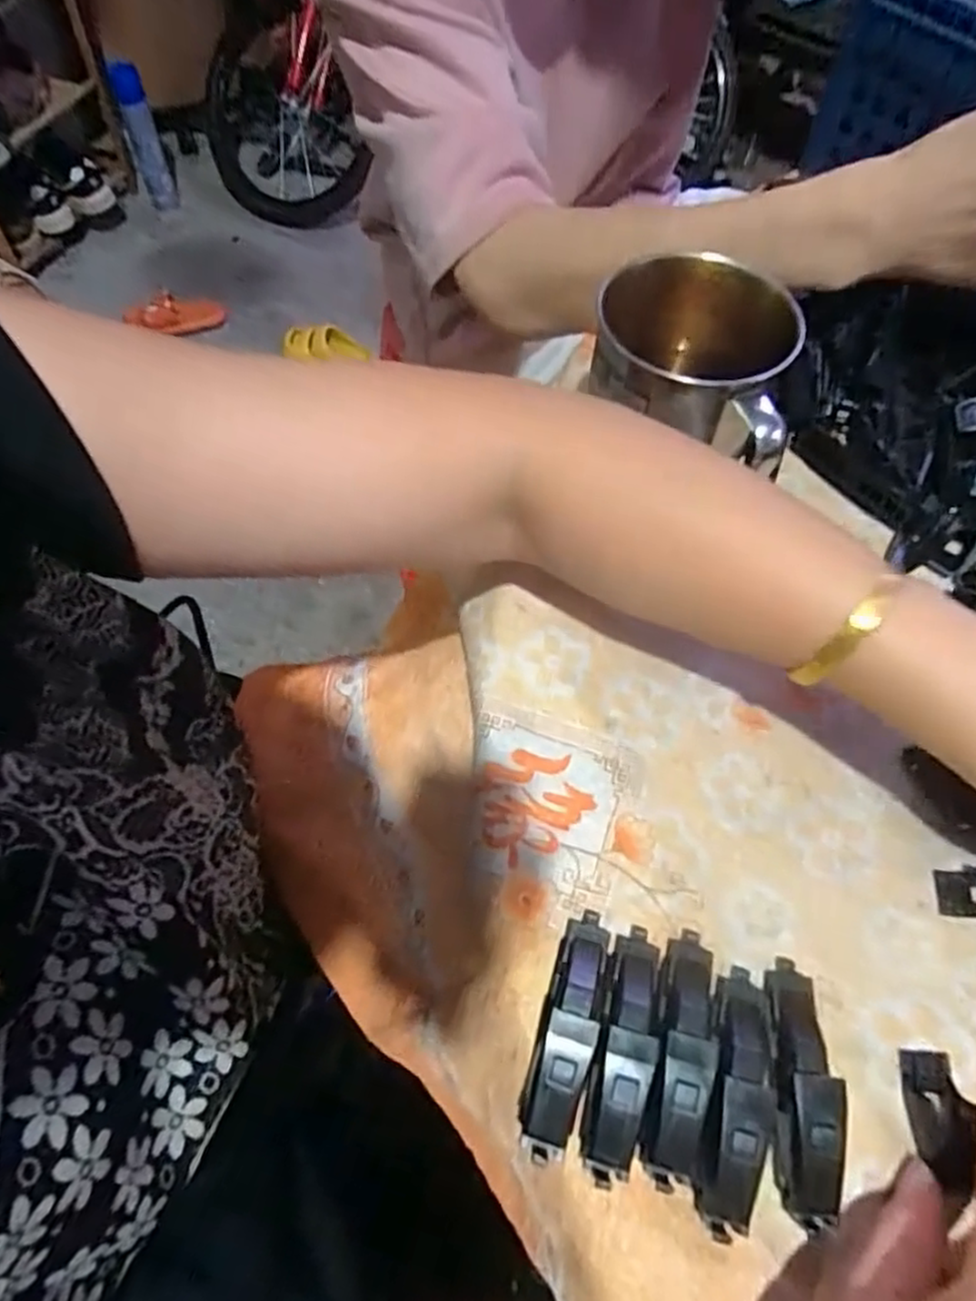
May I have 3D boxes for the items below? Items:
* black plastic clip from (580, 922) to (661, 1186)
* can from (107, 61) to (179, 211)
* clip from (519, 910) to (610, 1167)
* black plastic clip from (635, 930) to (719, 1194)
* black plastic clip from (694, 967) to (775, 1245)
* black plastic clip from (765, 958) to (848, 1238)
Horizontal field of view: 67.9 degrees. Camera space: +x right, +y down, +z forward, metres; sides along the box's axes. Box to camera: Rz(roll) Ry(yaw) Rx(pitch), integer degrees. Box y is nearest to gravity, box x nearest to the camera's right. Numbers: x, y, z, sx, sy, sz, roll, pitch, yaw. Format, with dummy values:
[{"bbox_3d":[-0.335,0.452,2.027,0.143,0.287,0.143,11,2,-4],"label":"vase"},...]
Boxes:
[{"bbox_3d":[0.049,0.142,0.260,0.019,0.021,0.082,12,62,9],"label":"black plastic clip"},{"bbox_3d":[-0.704,-1.046,1.496,0.056,0.286,0.056,-1,61,2],"label":"can"},{"bbox_3d":[0.029,0.137,0.264,0.019,0.023,0.082,14,63,10],"label":"clip"},{"bbox_3d":[0.070,0.143,0.260,0.020,0.020,0.082,14,63,10],"label":"black plastic clip"},{"bbox_3d":[0.088,0.156,0.254,0.022,0.021,0.081,16,63,11],"label":"black plastic clip"},{"bbox_3d":[0.111,0.154,0.256,0.018,0.023,0.081,3,61,4],"label":"black plastic clip"}]

